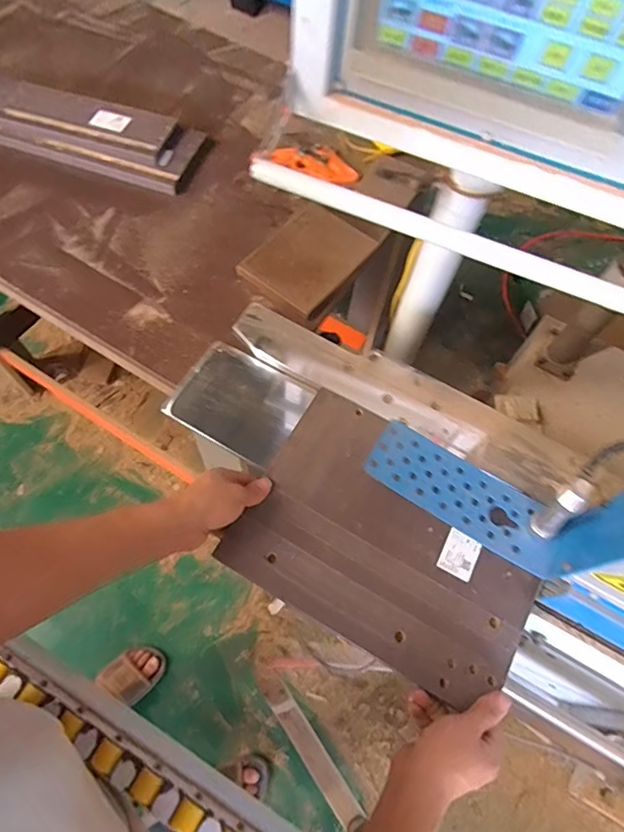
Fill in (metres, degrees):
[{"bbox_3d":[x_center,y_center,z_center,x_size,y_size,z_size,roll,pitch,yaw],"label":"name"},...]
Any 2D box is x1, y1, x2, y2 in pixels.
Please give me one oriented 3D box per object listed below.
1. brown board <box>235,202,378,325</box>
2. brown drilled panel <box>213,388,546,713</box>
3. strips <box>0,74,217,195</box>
[{"bbox_3d":[-0.009,-0.251,0.804,0.148,0.018,0.201,35,68,13],"label":"brown board"},{"bbox_3d":[0.097,0.145,0.601,0.337,0.019,0.249,29,67,10],"label":"brown drilled panel"},{"bbox_3d":[-0.430,-0.512,0.891,0.483,0.039,0.171,18,65,5],"label":"strips"}]

